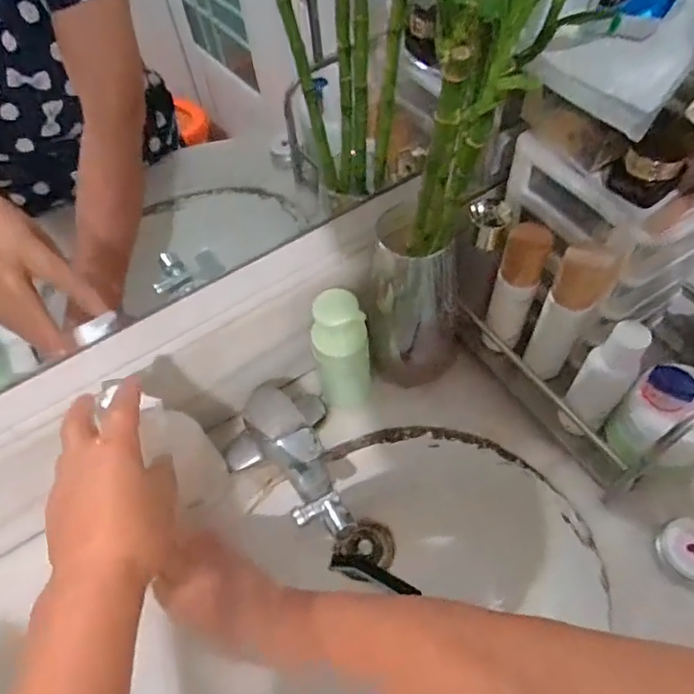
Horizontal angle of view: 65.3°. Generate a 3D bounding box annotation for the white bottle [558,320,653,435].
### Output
[{"bbox_3d":[0.231,0.026,0.486,0.037,0.125,0.035,28,64,21],"label":"white bottle"}]

